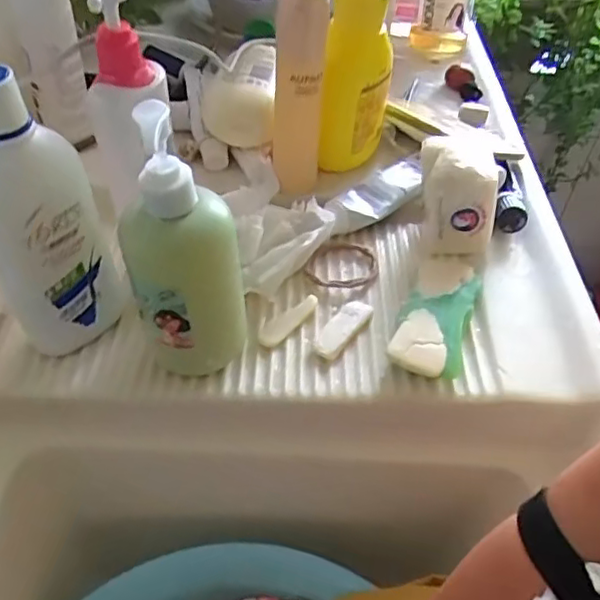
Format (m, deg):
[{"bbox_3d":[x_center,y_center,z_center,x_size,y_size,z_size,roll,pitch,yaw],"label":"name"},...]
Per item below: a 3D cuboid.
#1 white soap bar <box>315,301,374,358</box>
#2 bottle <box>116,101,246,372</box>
[{"bbox_3d":[0.031,0.021,0.463,0.021,0.005,0.061,28,50,21],"label":"white soap bar"},{"bbox_3d":[-0.069,-0.026,0.376,0.070,0.180,0.048,-5,47,-10],"label":"bottle"}]

